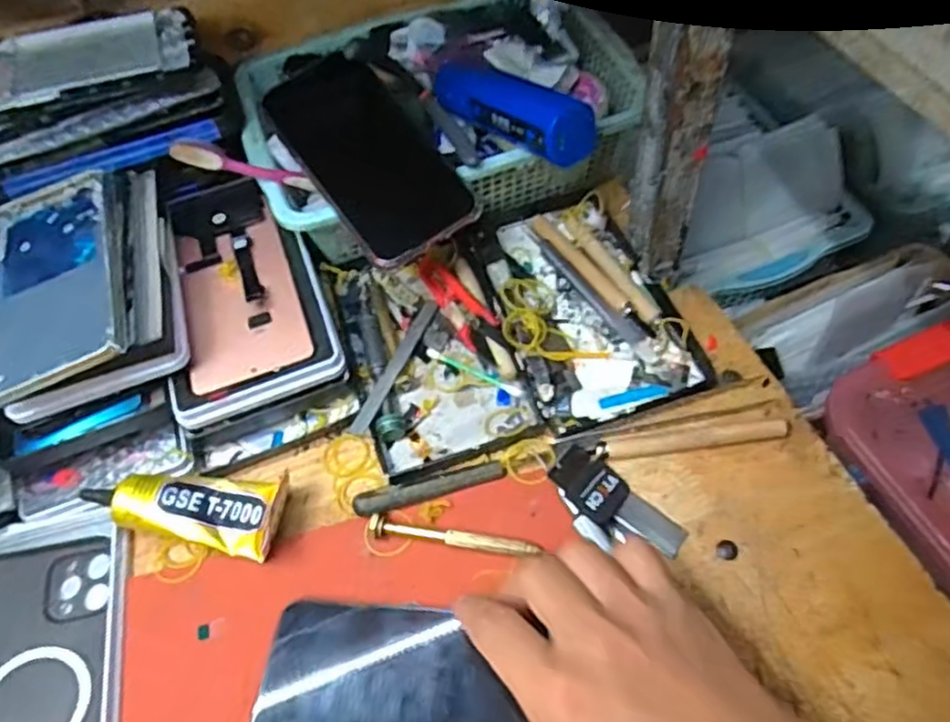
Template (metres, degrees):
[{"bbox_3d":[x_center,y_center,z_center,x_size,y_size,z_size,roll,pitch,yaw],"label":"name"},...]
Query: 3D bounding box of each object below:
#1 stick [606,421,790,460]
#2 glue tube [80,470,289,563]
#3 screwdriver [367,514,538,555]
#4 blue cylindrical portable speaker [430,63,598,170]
[{"bbox_3d":[0.129,0.045,0.400,0.103,0.007,0.011,-7,56,1],"label":"stick"},{"bbox_3d":[-0.167,0.078,0.397,0.122,0.021,0.043,8,58,11],"label":"glue tube"},{"bbox_3d":[-0.012,0.096,0.374,0.092,0.006,0.011,7,58,11],"label":"screwdriver"},{"bbox_3d":[0.020,-0.165,0.451,0.032,0.032,0.137,-36,51,-18],"label":"blue cylindrical portable speaker"}]

